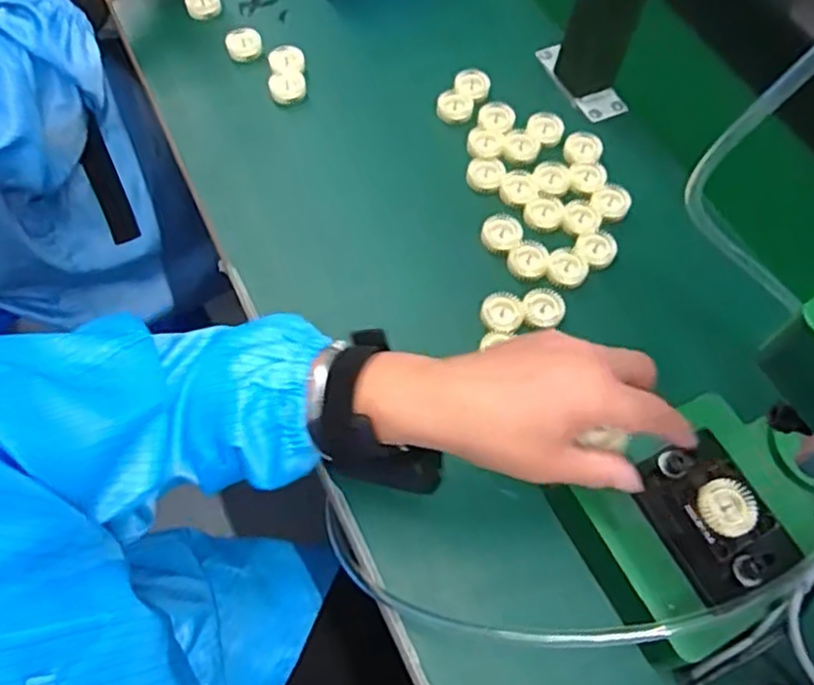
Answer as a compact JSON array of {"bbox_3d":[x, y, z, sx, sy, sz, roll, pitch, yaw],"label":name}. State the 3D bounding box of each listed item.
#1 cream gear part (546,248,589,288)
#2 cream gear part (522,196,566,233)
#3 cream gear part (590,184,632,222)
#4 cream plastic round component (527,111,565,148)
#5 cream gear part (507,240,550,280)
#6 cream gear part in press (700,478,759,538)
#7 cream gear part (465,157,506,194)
[{"bbox_3d":[0.125,-0.059,0.536,0.031,0.013,0.028,8,62,1],"label":"cream gear part"},{"bbox_3d":[0.111,-0.105,0.559,0.031,0.011,0.029,1,63,-2],"label":"cream gear part"},{"bbox_3d":[0.169,-0.118,0.567,0.032,0.007,0.030,1,63,-2],"label":"cream gear part"},{"bbox_3d":[0.122,-0.188,0.603,0.033,0.008,0.032,1,63,-2],"label":"cream plastic round component"},{"bbox_3d":[0.095,-0.064,0.537,0.030,0.011,0.029,1,63,-2],"label":"cream gear part"},{"bbox_3d":[0.184,0.094,0.392,0.031,0.004,0.031,-3,67,8],"label":"cream gear part in press"},{"bbox_3d":[0.066,-0.141,0.577,0.032,0.011,0.030,2,63,-2],"label":"cream gear part"}]

